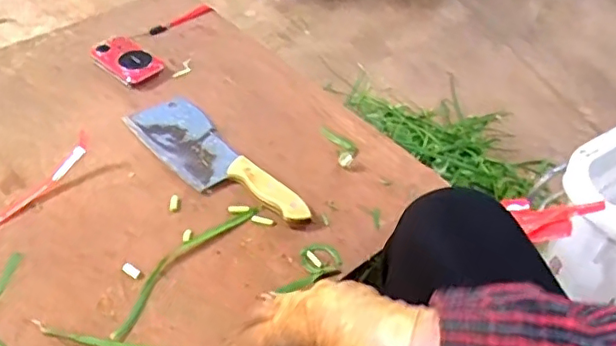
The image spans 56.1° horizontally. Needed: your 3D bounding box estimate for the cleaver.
[{"bbox_3d":[-0.116,-0.016,0.686,0.085,0.022,0.274,-31,56,-28],"label":"cleaver"}]

